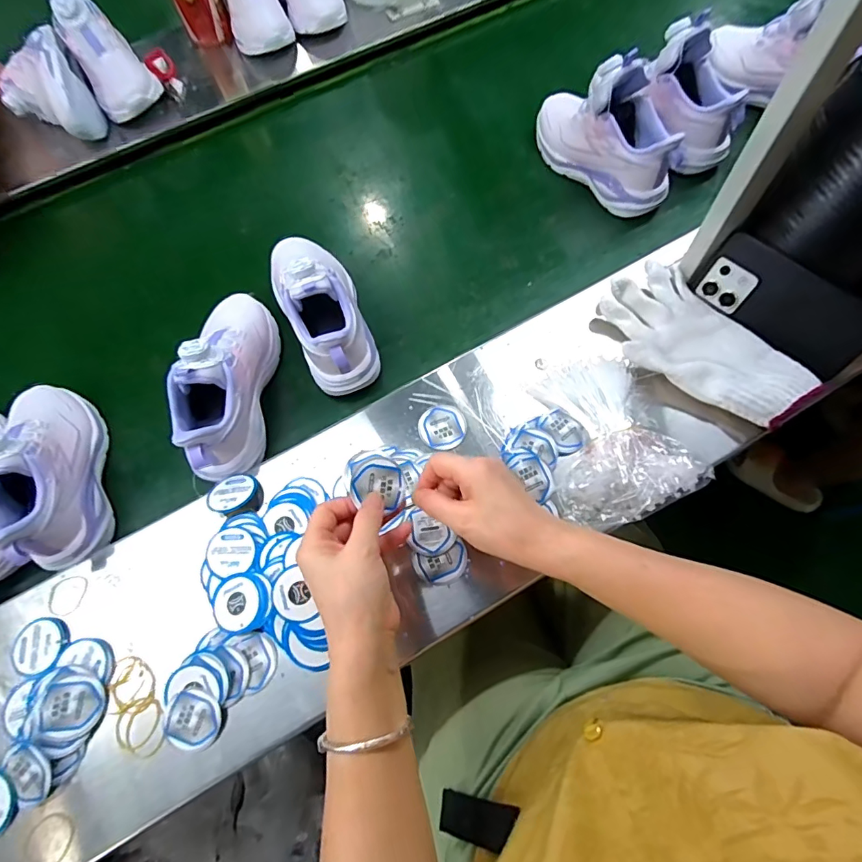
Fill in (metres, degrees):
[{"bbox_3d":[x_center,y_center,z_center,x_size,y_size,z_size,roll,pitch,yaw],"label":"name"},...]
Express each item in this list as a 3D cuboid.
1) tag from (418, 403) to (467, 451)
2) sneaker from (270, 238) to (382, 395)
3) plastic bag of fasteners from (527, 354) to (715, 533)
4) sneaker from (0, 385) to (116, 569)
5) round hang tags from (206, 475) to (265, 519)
[{"bbox_3d":[0.012,-0.004,0.498,0.047,0.004,0.051,-1,64,3],"label":"tag"},{"bbox_3d":[-0.126,-0.152,0.542,0.087,0.106,0.214,-23,71,-6],"label":"sneaker"},{"bbox_3d":[0.164,0.002,0.461,0.126,0.031,0.166,-25,71,-7],"label":"plastic bag of fasteners"},{"bbox_3d":[-0.388,0.029,0.470,0.070,0.088,0.204,-19,71,-5],"label":"sneaker"},{"bbox_3d":[-0.196,0.068,0.487,0.052,0.025,0.040,-29,48,-28],"label":"round hang tags"}]

